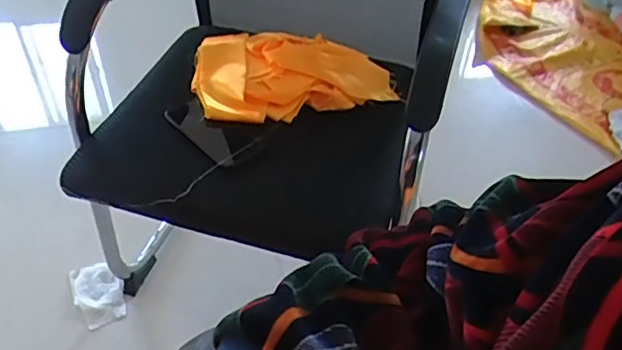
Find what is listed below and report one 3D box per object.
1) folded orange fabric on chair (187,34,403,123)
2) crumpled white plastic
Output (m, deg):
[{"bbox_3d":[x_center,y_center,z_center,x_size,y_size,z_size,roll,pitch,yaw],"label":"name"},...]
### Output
[{"bbox_3d":[-0.030,-0.175,0.993,0.328,0.064,0.208,1,42,-1],"label":"folded orange fabric on chair"},{"bbox_3d":[-0.429,0.238,1.198,0.099,0.042,0.144,-16,45,-19],"label":"crumpled white plastic"}]

